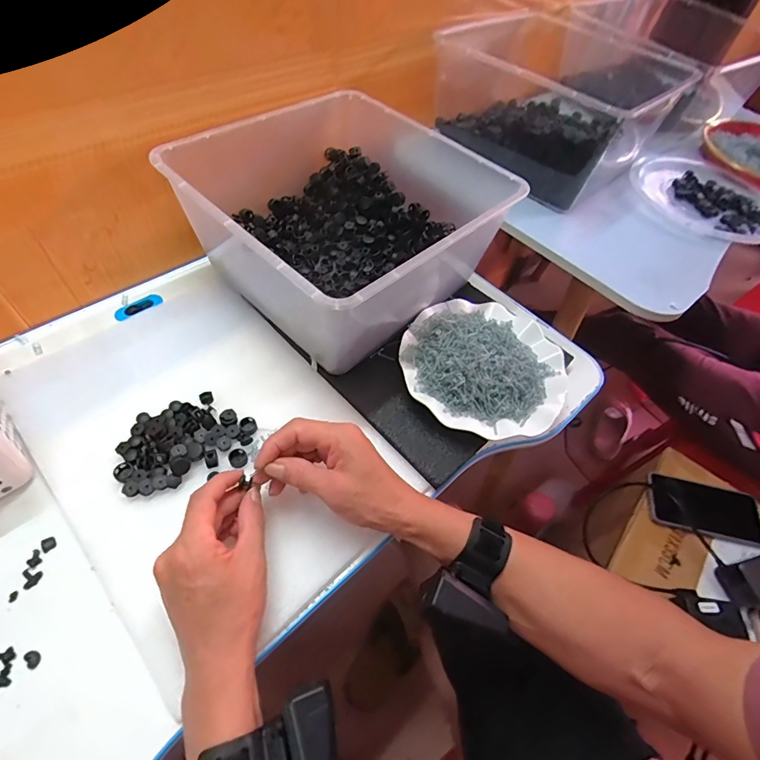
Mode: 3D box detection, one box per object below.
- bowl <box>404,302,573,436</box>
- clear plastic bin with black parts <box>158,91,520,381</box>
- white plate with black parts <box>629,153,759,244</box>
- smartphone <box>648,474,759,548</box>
[{"bbox_3d":[0.117,-0.025,0.480,0.177,0.028,0.174,3,55,-4],"label":"bowl"},{"bbox_3d":[-0.043,-0.189,0.516,0.297,0.128,0.300,-37,67,-27],"label":"clear plastic bin with black parts"},{"bbox_3d":[0.518,-0.294,0.691,0.215,0.025,0.229,3,55,-4],"label":"white plate with black parts"},{"bbox_3d":[0.481,0.191,0.641,0.166,0.015,0.077,13,61,-1],"label":"smartphone"}]

